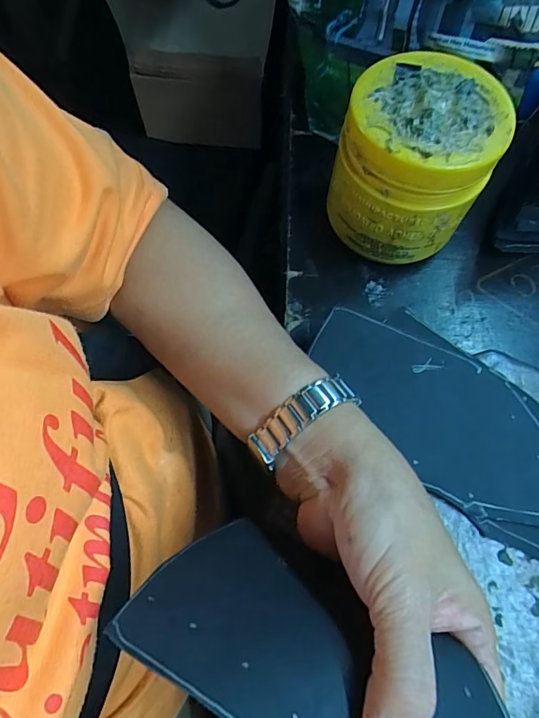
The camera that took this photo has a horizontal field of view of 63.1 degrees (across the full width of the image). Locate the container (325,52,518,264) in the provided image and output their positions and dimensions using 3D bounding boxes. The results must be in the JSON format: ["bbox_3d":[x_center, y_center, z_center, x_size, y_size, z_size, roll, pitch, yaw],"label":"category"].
[{"bbox_3d":[0.089,-0.118,0.283,0.086,0.101,0.082,0,71,0],"label":"container"}]

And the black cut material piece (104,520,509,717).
[{"bbox_3d":[0.025,0.119,0.166,0.159,0.018,0.074,24,39,22],"label":"black cut material piece"}]

